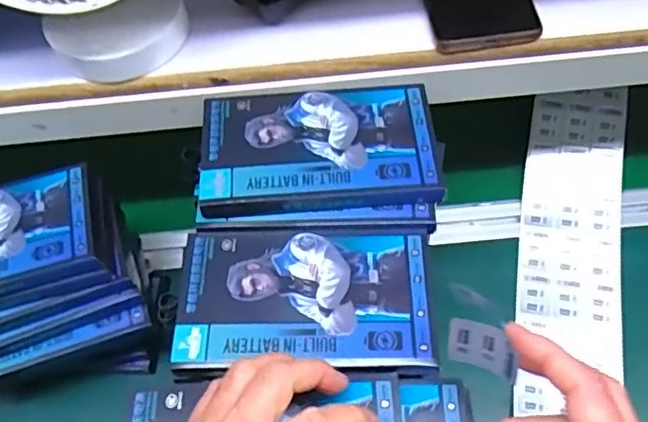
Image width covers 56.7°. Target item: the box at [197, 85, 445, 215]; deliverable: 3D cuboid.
[{"bbox_3d":[-0.003,-0.047,0.426,0.163,0.019,0.096,-4,60,2],"label":"box"}]

